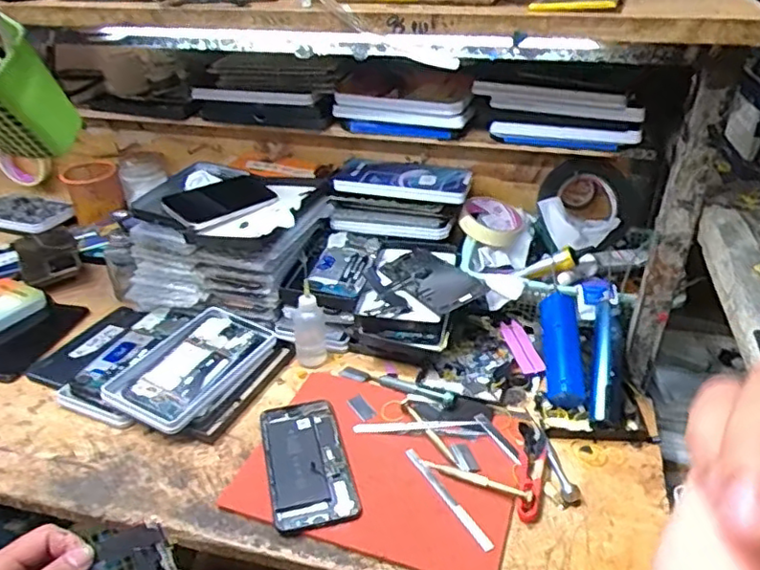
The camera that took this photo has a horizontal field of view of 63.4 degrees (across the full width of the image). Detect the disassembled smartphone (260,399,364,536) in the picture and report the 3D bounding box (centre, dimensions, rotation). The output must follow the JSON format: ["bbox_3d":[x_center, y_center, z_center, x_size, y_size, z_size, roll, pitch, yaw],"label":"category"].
[{"bbox_3d":[-0.071,0.171,0.601,0.079,0.010,0.155,-9,33,-12],"label":"disassembled smartphone"}]

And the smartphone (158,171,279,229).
[{"bbox_3d":[-0.210,-0.116,0.824,0.091,0.012,0.165,36,40,28],"label":"smartphone"}]

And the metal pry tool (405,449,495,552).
[{"bbox_3d":[0.061,0.195,0.568,0.015,0.010,0.124,-18,36,-25],"label":"metal pry tool"}]

